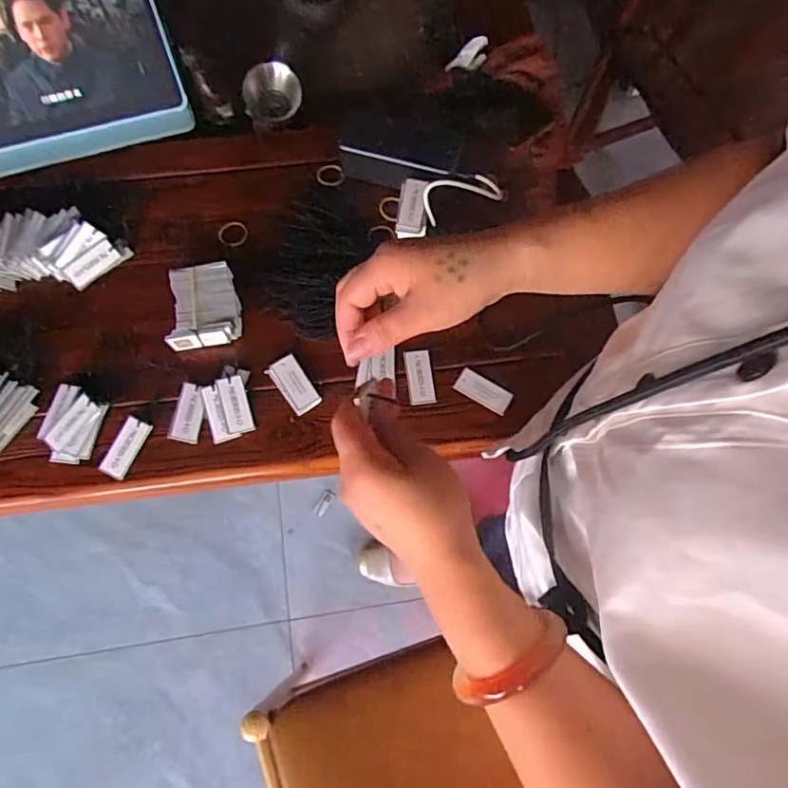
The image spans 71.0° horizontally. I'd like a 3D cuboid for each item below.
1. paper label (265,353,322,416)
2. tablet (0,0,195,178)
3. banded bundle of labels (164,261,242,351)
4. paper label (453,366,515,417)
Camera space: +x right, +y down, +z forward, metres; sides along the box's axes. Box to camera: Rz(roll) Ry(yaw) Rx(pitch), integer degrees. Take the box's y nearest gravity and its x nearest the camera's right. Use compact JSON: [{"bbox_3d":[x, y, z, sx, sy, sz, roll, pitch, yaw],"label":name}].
[{"bbox_3d":[-0.100,-0.011,0.552,0.032,0.005,0.061,-41,78,1],"label":"paper label"},{"bbox_3d":[-0.394,-0.382,0.619,0.266,0.012,0.217,-19,112,-8],"label":"tablet"},{"bbox_3d":[-0.195,-0.090,0.573,0.070,0.033,0.081,-9,71,-4],"label":"banded bundle of labels"},{"bbox_3d":[0.089,-0.003,0.554,0.057,0.004,0.025,31,85,8],"label":"paper label"}]

